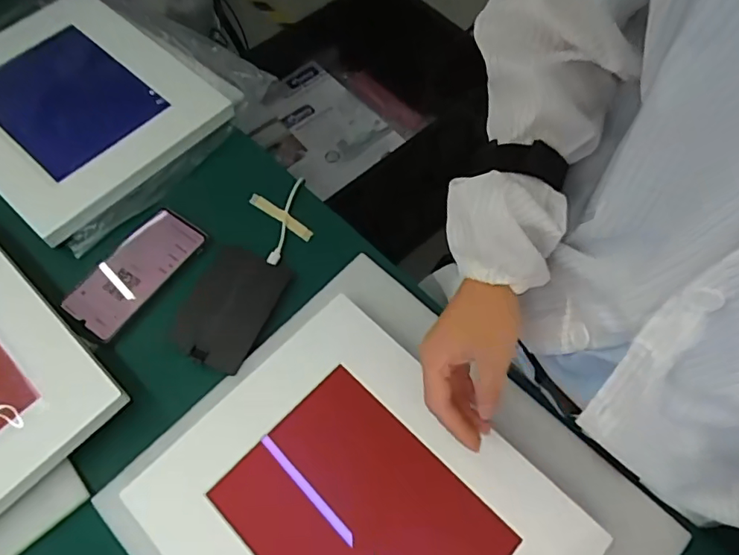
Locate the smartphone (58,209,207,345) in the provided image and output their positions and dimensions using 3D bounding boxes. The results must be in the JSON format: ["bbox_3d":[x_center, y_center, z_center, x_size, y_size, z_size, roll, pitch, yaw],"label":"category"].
[{"bbox_3d":[-0.236,-0.009,0.532,0.061,0.011,0.144,35,68,15],"label":"smartphone"}]

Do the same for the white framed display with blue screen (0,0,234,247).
[{"bbox_3d":[-0.342,-0.209,0.617,0.288,0.031,0.262,40,69,17],"label":"white framed display with blue screen"}]

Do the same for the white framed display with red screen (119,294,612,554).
[{"bbox_3d":[-0.009,0.187,0.421,0.311,0.015,0.248,40,69,17],"label":"white framed display with red screen"}]

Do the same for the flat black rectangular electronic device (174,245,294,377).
[{"bbox_3d":[-0.136,0.027,0.520,0.083,0.007,0.118,23,65,10],"label":"flat black rectangular electronic device"}]

